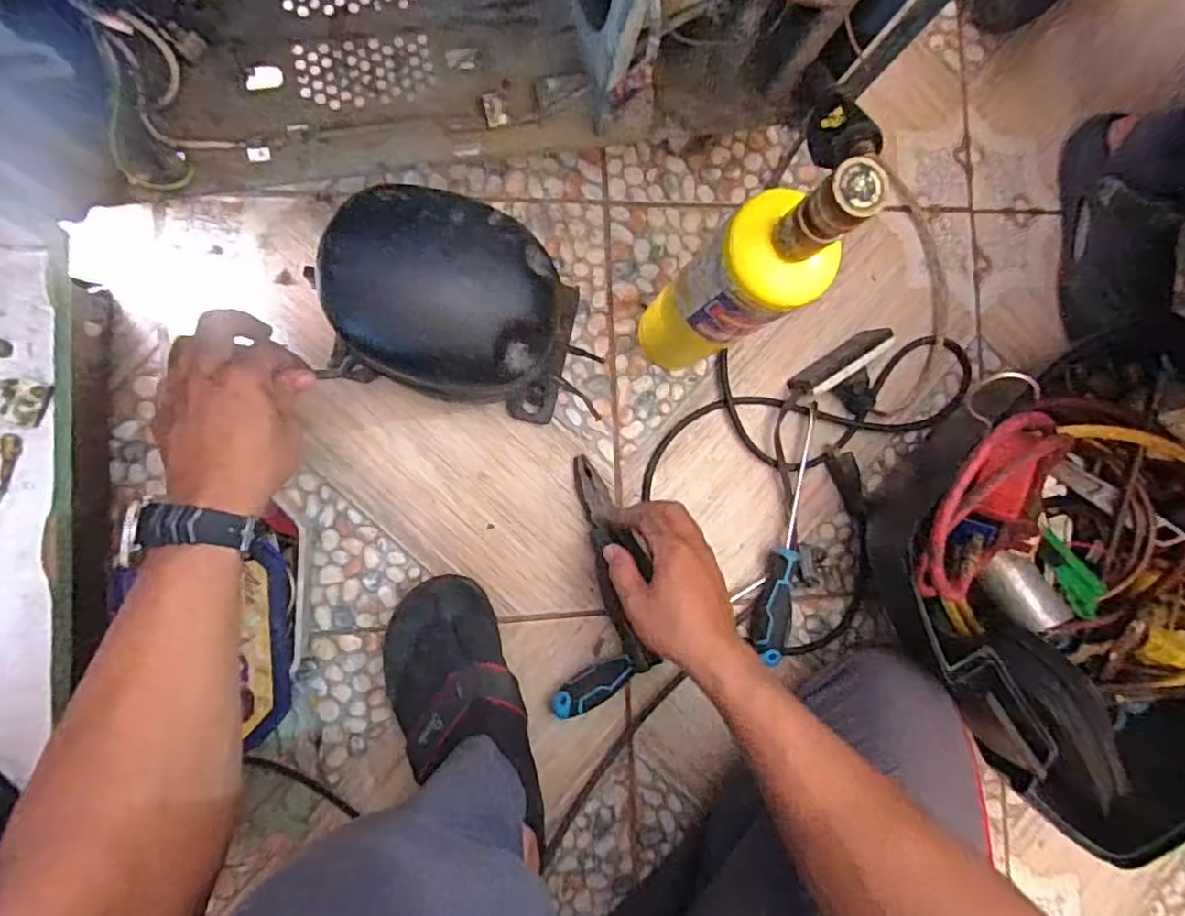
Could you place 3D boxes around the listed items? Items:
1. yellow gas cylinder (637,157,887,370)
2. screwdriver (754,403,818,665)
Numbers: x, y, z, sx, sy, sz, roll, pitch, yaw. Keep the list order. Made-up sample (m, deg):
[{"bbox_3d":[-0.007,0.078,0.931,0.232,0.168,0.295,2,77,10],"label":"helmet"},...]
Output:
[{"bbox_3d":[0.096,-0.120,0.462,0.069,0.328,0.073,-38,94,-8],"label":"yellow gas cylinder"},{"bbox_3d":[0.201,0.072,0.617,0.028,0.036,0.250,17,86,-8],"label":"screwdriver"}]

